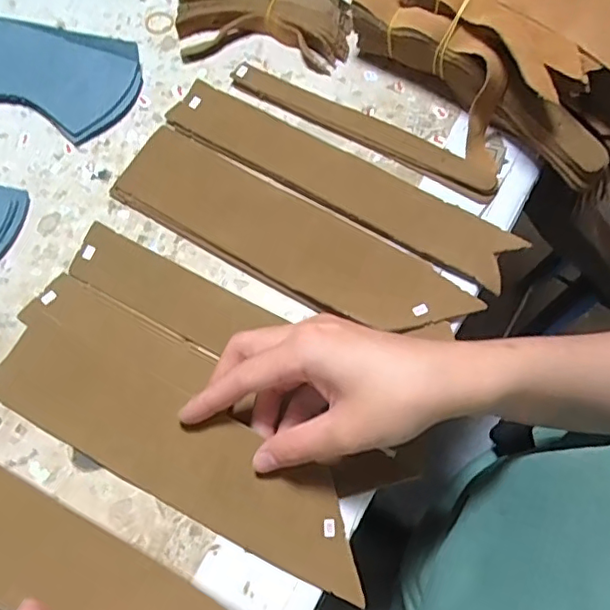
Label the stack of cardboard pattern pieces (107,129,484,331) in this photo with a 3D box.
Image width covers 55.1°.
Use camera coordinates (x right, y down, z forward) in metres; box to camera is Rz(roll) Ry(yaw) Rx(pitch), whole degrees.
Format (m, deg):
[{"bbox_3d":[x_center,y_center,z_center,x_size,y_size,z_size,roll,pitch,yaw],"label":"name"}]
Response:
[{"bbox_3d":[-0.011,-0.043,0.360,0.229,0.009,0.062,30,71,11],"label":"stack of cardboard pattern pieces"}]

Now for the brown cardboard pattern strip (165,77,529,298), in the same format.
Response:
[{"bbox_3d":[0.019,-0.083,0.375,0.239,0.005,0.045,30,71,11],"label":"brown cardboard pattern strip"}]

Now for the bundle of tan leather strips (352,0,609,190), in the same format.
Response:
[{"bbox_3d":[0.123,-0.163,0.368,0.096,0.081,0.228,-38,73,-14],"label":"bundle of tan leather strips"}]

